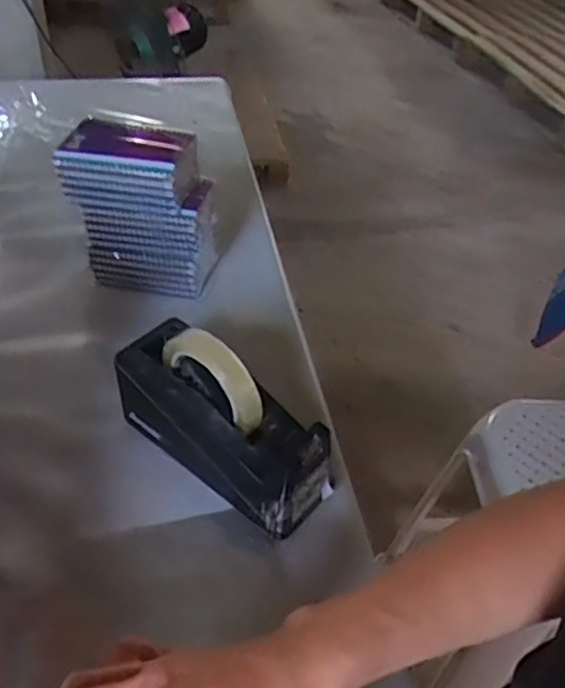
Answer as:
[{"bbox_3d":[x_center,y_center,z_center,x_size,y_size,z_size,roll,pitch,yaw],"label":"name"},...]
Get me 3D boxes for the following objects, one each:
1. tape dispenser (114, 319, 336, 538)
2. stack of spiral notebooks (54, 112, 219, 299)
[{"bbox_3d":[-0.052,0.065,0.559,0.206,0.135,0.073,31,49,24],"label":"tape dispenser"},{"bbox_3d":[-0.160,-0.158,0.741,0.155,0.173,0.090,10,43,5],"label":"stack of spiral notebooks"}]

